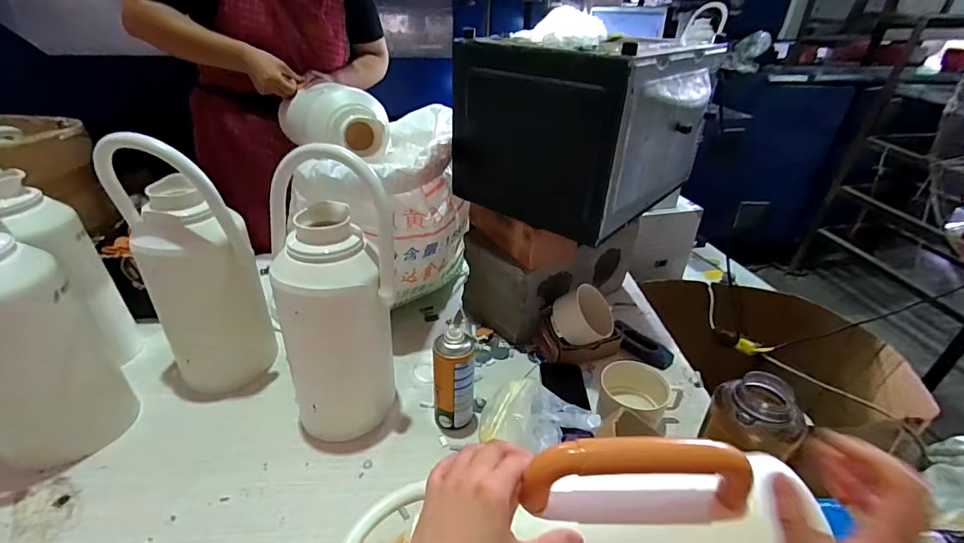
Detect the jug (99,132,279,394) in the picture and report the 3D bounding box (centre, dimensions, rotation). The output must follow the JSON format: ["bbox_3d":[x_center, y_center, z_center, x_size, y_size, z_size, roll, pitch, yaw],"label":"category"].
[{"bbox_3d":[-0.458,-0.003,0.717,0.146,0.416,0.124,-21,39,-33],"label":"jug"}]

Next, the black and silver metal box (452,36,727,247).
[{"bbox_3d":[0.175,-0.257,0.792,0.338,0.269,0.302,26,38,34],"label":"black and silver metal box"}]

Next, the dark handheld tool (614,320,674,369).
[{"bbox_3d":[0.328,0.148,0.915,0.049,0.037,0.139,-20,37,-32],"label":"dark handheld tool"}]

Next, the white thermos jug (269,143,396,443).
[{"bbox_3d":[-0.218,0.044,0.659,0.160,0.418,0.142,-11,35,-21],"label":"white thermos jug"}]

